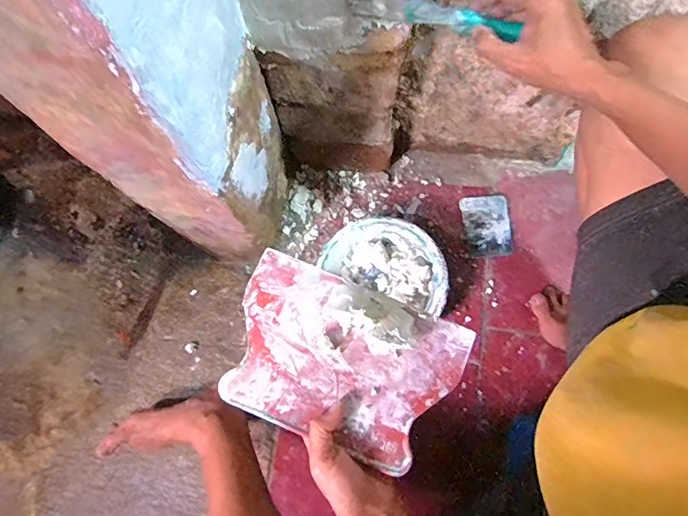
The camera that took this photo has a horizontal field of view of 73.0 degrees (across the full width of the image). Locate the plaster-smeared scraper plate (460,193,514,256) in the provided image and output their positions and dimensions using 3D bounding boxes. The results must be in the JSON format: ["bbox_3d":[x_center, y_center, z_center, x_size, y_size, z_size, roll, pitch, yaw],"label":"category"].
[{"bbox_3d":[0.241,-0.055,0.783,0.075,0.012,0.104,-6,75,0],"label":"plaster-smeared scraper plate"}]

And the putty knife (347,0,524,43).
[{"bbox_3d":[0.082,-0.232,0.441,0.160,0.046,0.014,18,76,9],"label":"putty knife"}]

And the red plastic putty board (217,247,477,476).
[{"bbox_3d":[-0.003,0.089,0.415,0.205,0.025,0.138,21,77,7],"label":"red plastic putty board"}]

